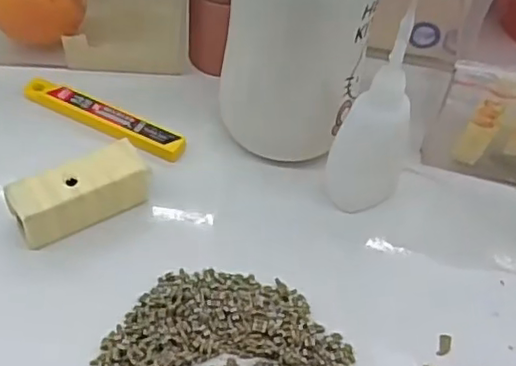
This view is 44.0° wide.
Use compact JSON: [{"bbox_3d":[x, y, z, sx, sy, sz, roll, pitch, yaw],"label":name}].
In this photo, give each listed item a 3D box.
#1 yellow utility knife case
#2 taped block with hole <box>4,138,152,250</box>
[{"bbox_3d":[-0.091,-0.037,0.370,0.104,0.009,0.020,22,49,12],"label":"yellow utility knife case"},{"bbox_3d":[-0.088,0.005,0.319,0.066,0.021,0.029,-21,54,-24],"label":"taped block with hole"}]

